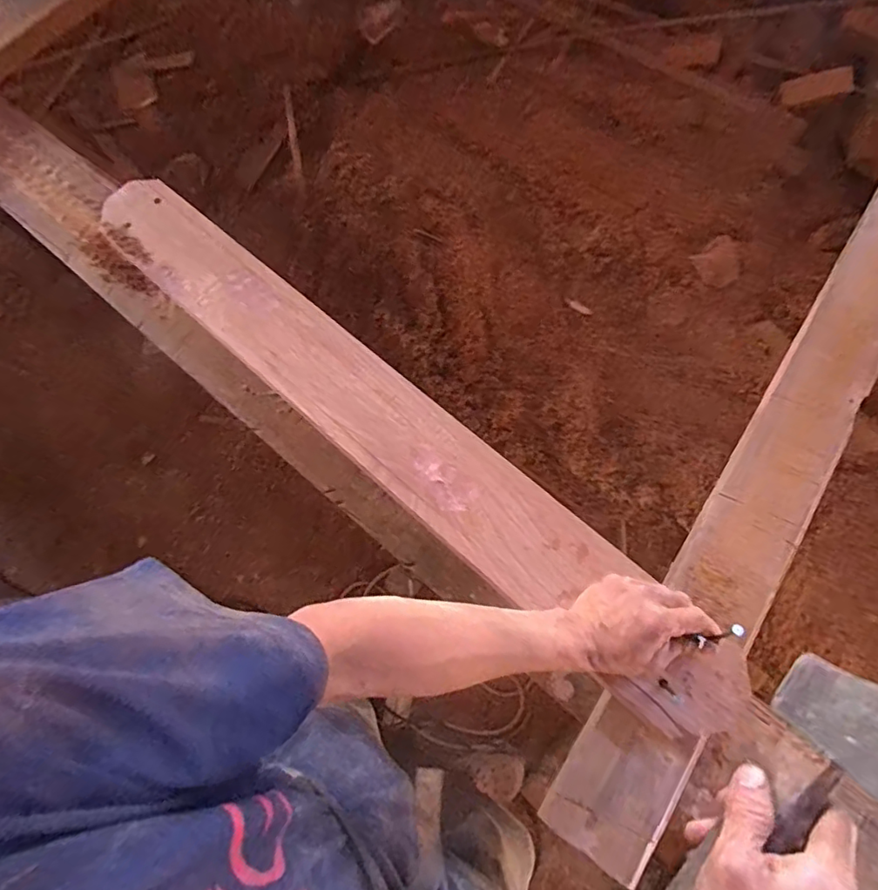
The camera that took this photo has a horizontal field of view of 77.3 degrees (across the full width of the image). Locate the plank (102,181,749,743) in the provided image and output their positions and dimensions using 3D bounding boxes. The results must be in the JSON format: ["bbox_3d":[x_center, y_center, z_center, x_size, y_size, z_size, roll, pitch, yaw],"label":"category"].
[{"bbox_3d":[-0.085,-0.045,0.618,0.901,0.021,0.109,39,77,16],"label":"plank"}]

